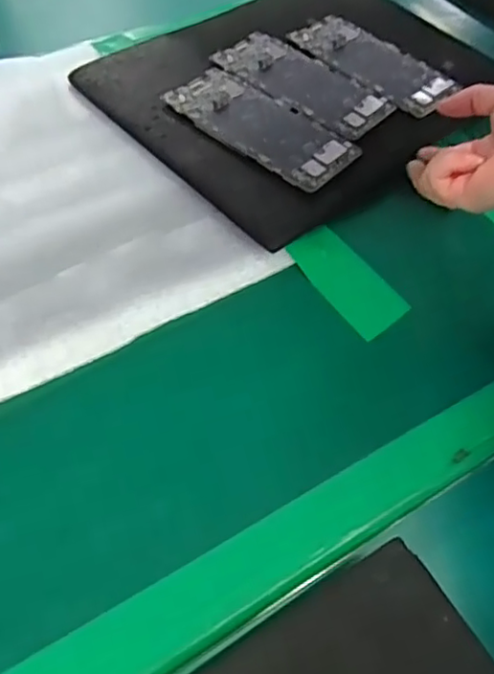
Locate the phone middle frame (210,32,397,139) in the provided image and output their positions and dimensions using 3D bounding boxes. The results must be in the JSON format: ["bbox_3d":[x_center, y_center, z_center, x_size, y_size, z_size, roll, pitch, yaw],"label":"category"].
[{"bbox_3d":[0.050,-0.226,0.548,0.157,0.008,0.074,37,60,18],"label":"phone middle frame"}]

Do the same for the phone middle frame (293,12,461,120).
[{"bbox_3d":[0.119,-0.252,0.570,0.074,0.007,0.151,-37,66,-24],"label":"phone middle frame"}]

